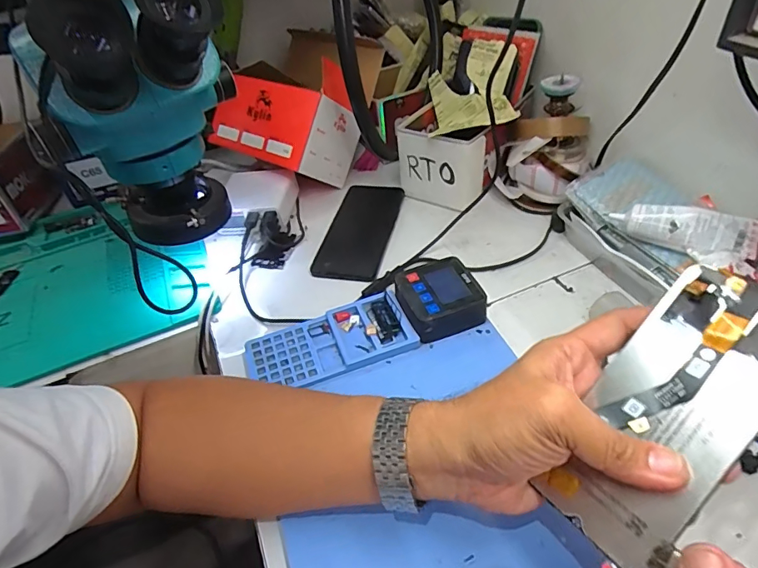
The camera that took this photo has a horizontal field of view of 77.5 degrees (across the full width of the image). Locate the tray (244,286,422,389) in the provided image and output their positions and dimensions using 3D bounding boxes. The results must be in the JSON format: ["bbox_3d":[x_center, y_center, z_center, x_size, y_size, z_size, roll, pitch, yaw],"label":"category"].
[{"bbox_3d":[-0.045,0.053,0.428,0.146,0.020,0.069,-18,44,-10],"label":"tray"}]

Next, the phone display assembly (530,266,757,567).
[{"bbox_3d":[0.150,0.061,0.242,0.155,0.007,0.070,-51,38,-3],"label":"phone display assembly"}]

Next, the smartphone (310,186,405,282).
[{"bbox_3d":[-0.021,-0.064,0.555,0.074,0.017,0.167,4,44,13],"label":"smartphone"}]

